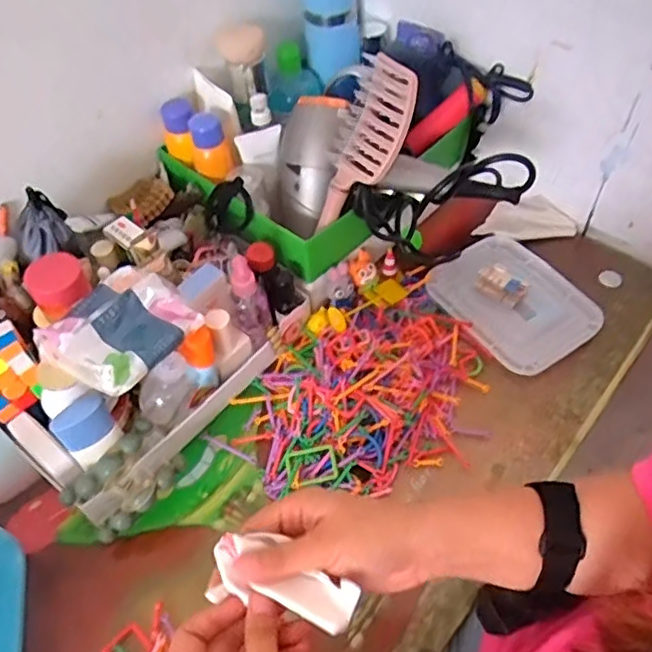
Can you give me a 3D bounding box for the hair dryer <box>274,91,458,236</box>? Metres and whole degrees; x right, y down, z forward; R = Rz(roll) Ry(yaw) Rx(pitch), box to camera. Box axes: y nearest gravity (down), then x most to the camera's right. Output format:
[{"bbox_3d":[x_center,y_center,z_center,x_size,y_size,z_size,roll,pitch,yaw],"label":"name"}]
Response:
[{"bbox_3d":[0.031,-0.150,0.654,0.186,0.128,0.089,22,57,19],"label":"hair dryer"}]

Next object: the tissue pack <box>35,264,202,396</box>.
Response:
[{"bbox_3d":[-0.175,0.000,0.529,0.088,0.040,0.109,23,57,19],"label":"tissue pack"}]

